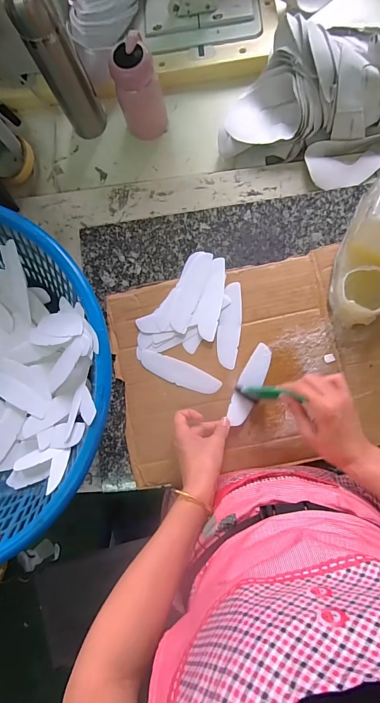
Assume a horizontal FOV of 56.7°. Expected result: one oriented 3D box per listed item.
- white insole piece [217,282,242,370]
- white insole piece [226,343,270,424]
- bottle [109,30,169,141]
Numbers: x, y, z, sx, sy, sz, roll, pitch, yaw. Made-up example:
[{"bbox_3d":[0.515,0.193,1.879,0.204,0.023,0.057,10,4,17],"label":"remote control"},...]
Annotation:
[{"bbox_3d":[0.065,-0.042,0.570,0.035,0.004,0.136,7,85,5],"label":"white insole piece"},{"bbox_3d":[0.094,0.052,0.553,0.036,0.005,0.132,26,85,5],"label":"white insole piece"},{"bbox_3d":[-0.085,-0.440,0.598,0.071,0.137,0.066,-15,83,3],"label":"bottle"}]

